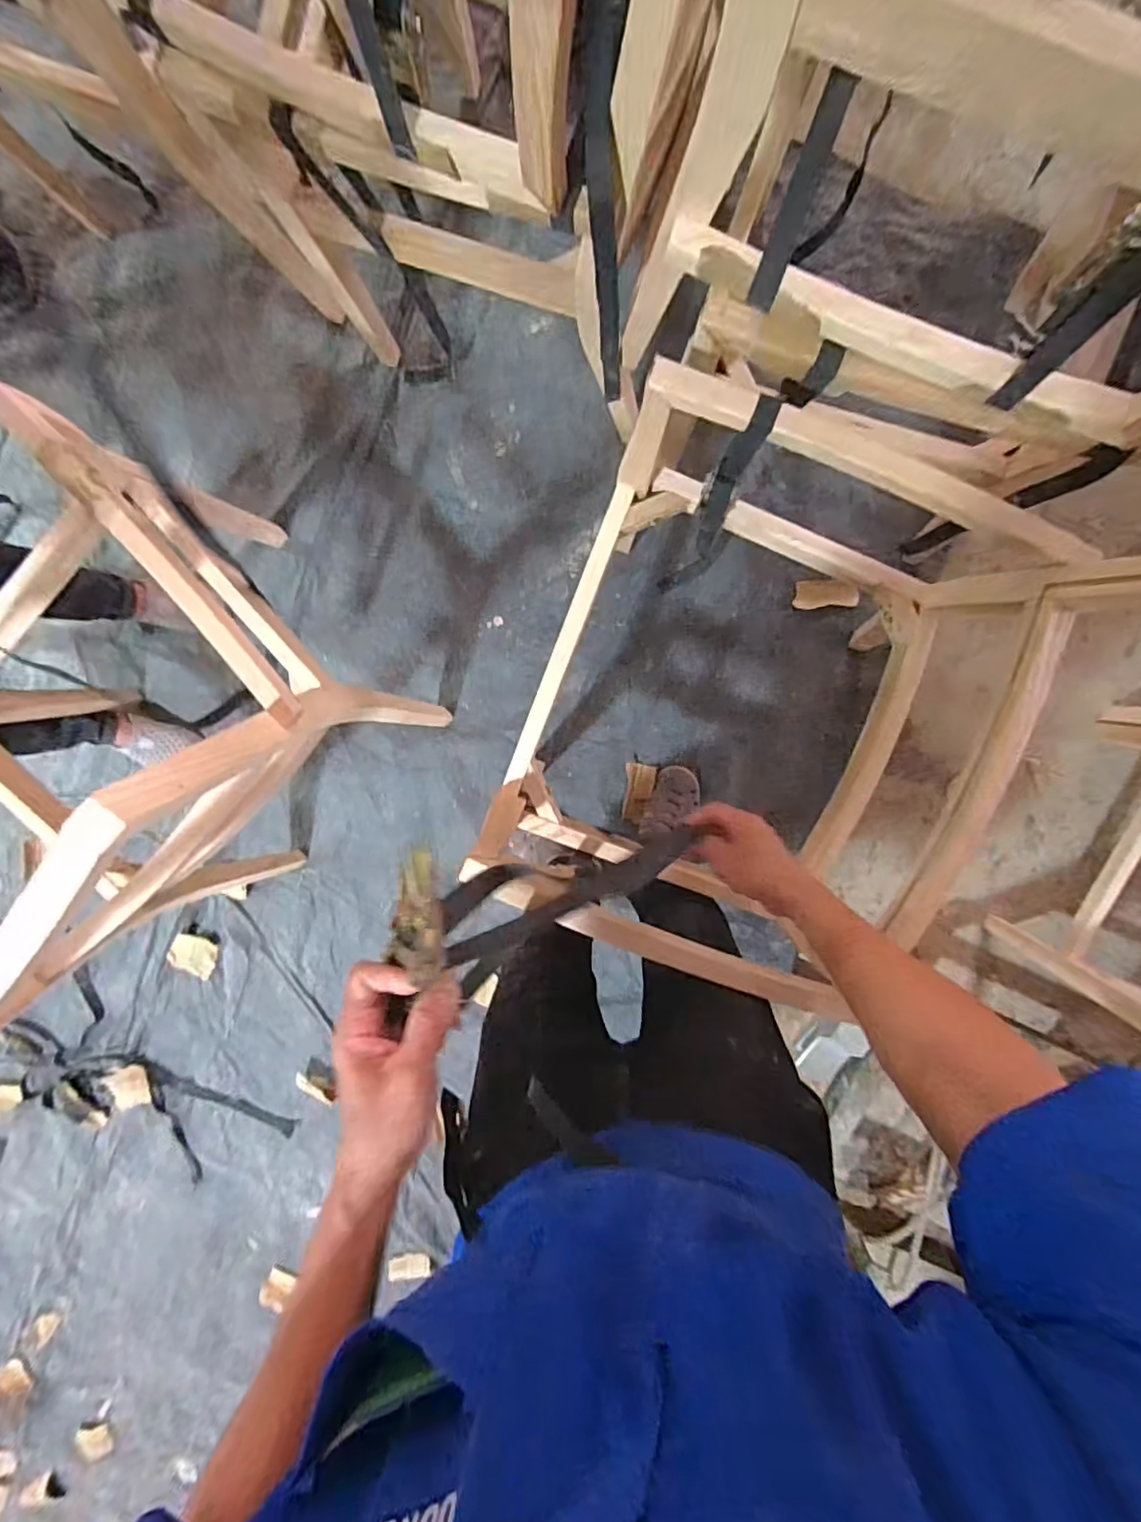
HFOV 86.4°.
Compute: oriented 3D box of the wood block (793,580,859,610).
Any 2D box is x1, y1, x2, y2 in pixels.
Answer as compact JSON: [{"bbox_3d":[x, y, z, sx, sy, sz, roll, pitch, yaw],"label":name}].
[{"bbox_3d":[0.501,-0.326,1.190,0.115,0.022,0.053,-2,98,4],"label":"wood block"}]

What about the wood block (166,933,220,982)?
[{"bbox_3d":[-0.876,0.451,1.411,0.104,0.025,0.096,30,99,-1],"label":"wood block"}]

